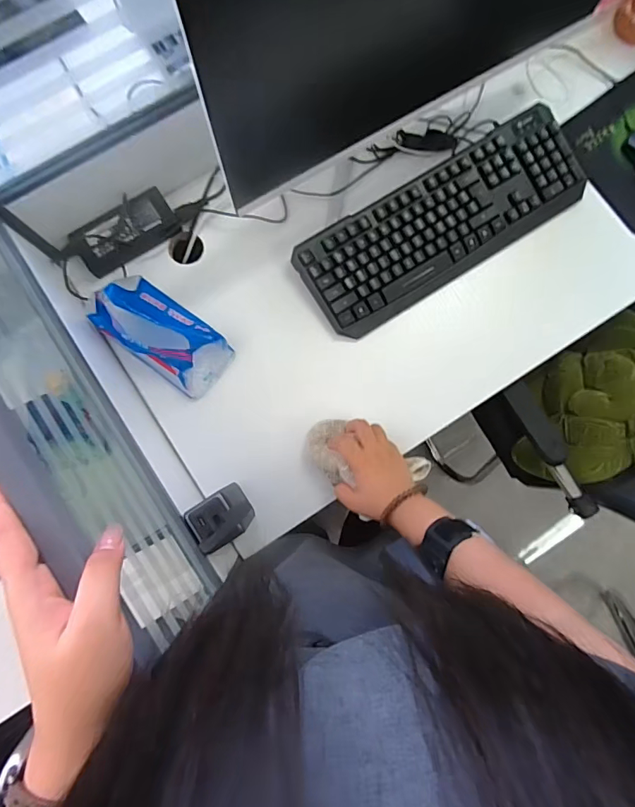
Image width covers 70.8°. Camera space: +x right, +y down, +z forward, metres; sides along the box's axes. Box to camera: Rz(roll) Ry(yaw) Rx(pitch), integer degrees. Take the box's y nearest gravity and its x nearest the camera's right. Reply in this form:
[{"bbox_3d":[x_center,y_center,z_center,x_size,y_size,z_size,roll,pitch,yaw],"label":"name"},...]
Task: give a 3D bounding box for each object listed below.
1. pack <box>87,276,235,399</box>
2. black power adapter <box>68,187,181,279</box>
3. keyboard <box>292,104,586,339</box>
[{"bbox_3d":[-0.205,-0.093,0.595,0.172,0.059,0.093,37,85,1],"label":"pack"},{"bbox_3d":[-0.264,-0.237,0.616,0.138,0.034,0.059,-34,87,-5],"label":"black power adapter"},{"bbox_3d":[0.181,-0.259,0.640,0.427,0.034,0.147,-32,87,-5],"label":"keyboard"}]

